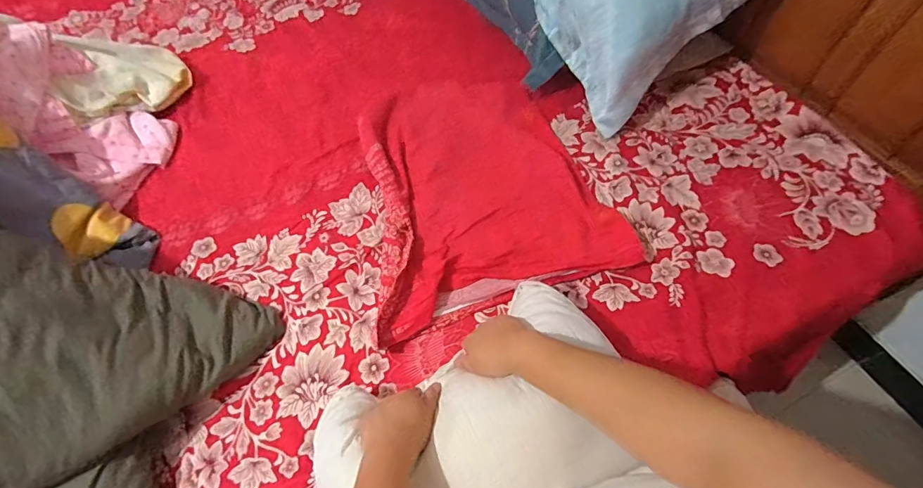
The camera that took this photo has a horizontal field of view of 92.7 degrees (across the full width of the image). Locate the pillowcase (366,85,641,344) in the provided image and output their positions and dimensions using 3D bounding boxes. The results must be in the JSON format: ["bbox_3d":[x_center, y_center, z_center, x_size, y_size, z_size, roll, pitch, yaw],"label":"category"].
[{"bbox_3d":[0.011,-0.127,0.825,0.409,0.049,0.523,-17,60,-6],"label":"pillowcase"}]

